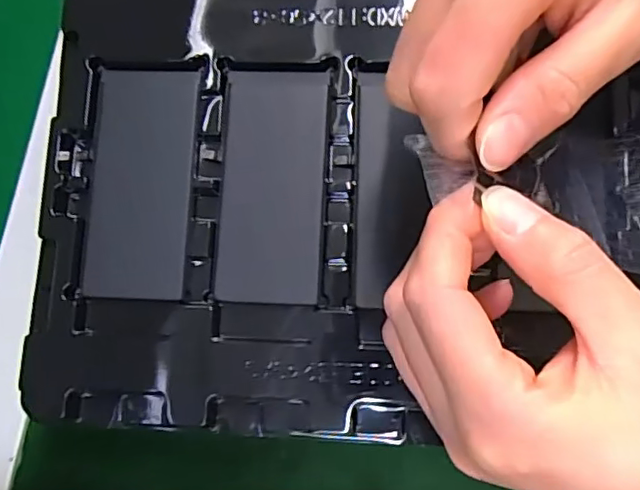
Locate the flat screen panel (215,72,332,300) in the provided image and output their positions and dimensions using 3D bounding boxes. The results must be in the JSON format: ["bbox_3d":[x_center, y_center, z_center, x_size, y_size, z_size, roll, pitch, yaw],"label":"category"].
[{"bbox_3d":[-0.022,-0.028,0.267,0.047,0.007,0.108,3,78,4],"label":"flat screen panel"}]

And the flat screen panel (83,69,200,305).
[{"bbox_3d":[-0.085,-0.030,0.272,0.050,0.008,0.108,2,78,3],"label":"flat screen panel"}]

